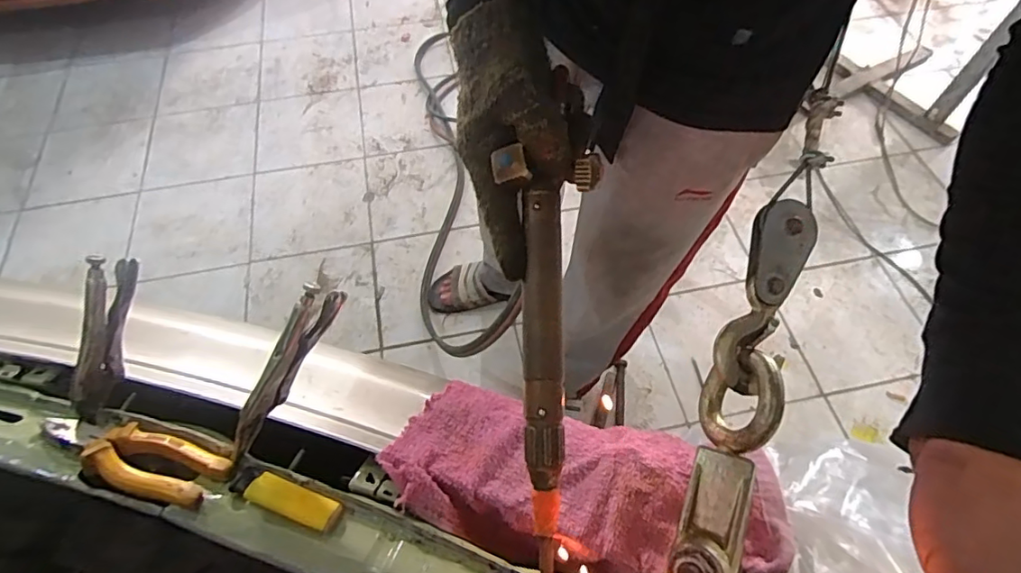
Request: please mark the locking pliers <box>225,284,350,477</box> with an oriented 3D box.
[{"bbox_3d":[-0.173,0.072,0.410,0.011,0.039,0.161,32,97,20],"label":"locking pliers"}]

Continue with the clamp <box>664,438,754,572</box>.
[{"bbox_3d":[0.118,0.162,0.330,0.037,0.045,0.135,18,60,11],"label":"clamp"}]

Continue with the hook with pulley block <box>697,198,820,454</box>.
[{"bbox_3d":[0.171,0.025,0.378,0.043,0.041,0.174,17,81,12],"label":"hook with pulley block"}]

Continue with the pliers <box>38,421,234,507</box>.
[{"bbox_3d":[-0.289,0.124,0.409,0.153,0.026,0.043,16,60,10],"label":"pliers"}]

